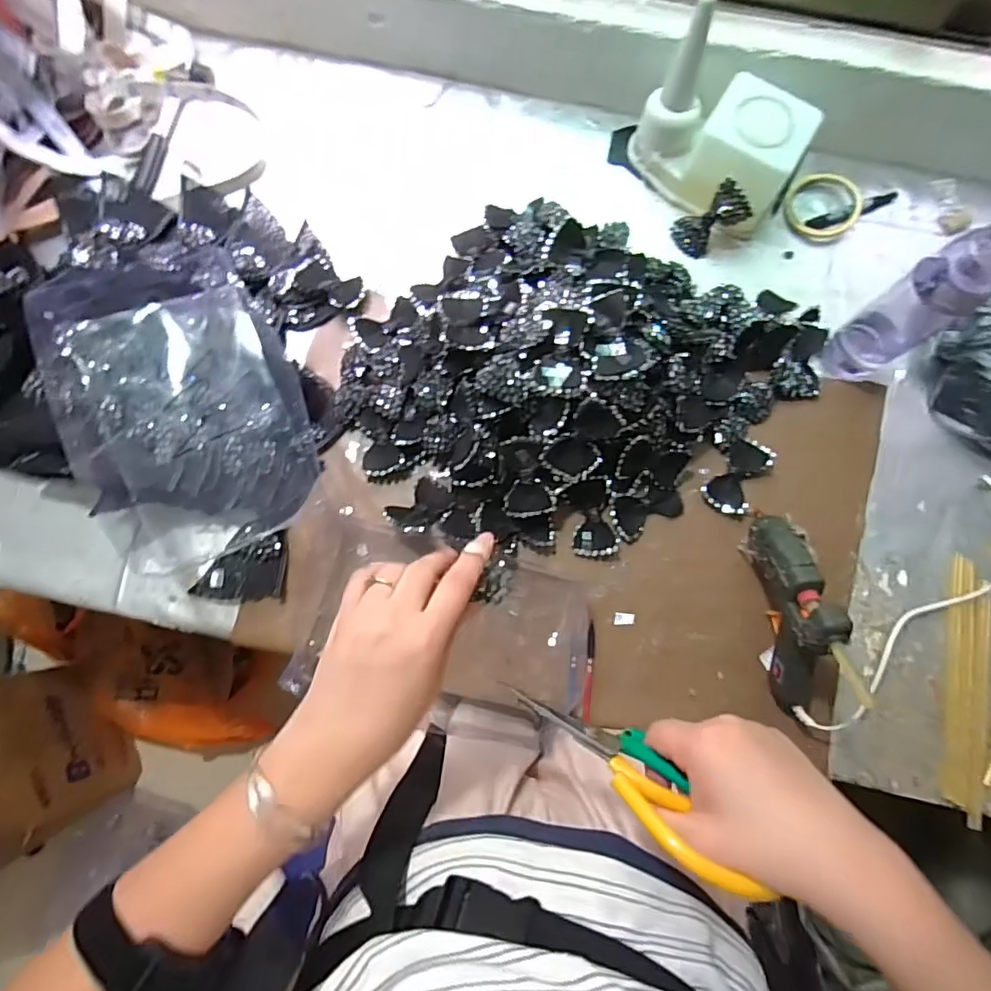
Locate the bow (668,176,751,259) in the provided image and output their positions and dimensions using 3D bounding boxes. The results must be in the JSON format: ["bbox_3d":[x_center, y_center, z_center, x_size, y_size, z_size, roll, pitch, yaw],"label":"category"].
[{"bbox_3d":[0.276,-0.349,0.732,0.034,0.094,0.052,-12,77,-44],"label":"bow"}]

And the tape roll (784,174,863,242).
[{"bbox_3d":[0.433,-0.381,0.761,0.094,0.027,0.095,0,80,0],"label":"tape roll"}]

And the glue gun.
[{"bbox_3d":[0.312,0.123,0.599,0.047,0.139,0.210,-2,80,0],"label":"glue gun"}]

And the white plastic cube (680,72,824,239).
[{"bbox_3d":[0.303,-0.408,0.707,0.117,0.113,0.109,32,81,5],"label":"white plastic cube"}]

